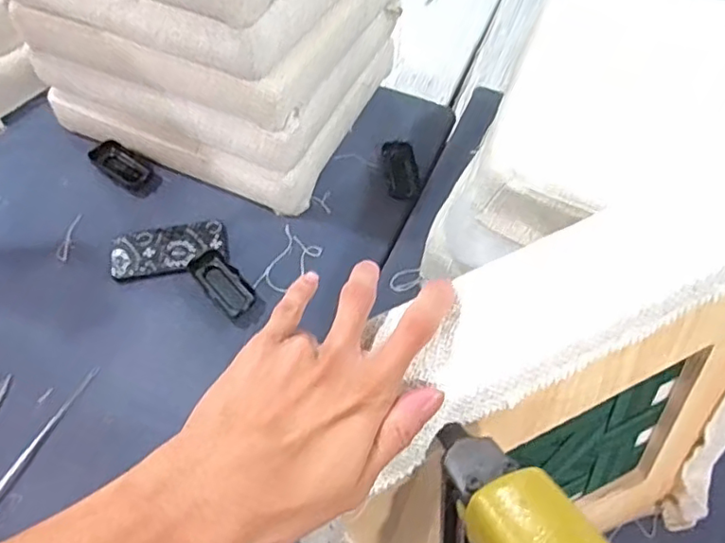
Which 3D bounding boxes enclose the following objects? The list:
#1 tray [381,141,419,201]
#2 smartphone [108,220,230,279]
[{"bbox_3d":[0.064,-0.164,0.966,0.051,0.022,0.105,-6,57,-5],"label":"tray"},{"bbox_3d":[-0.280,-0.031,0.871,0.163,0.013,0.080,-14,59,-10],"label":"smartphone"}]

